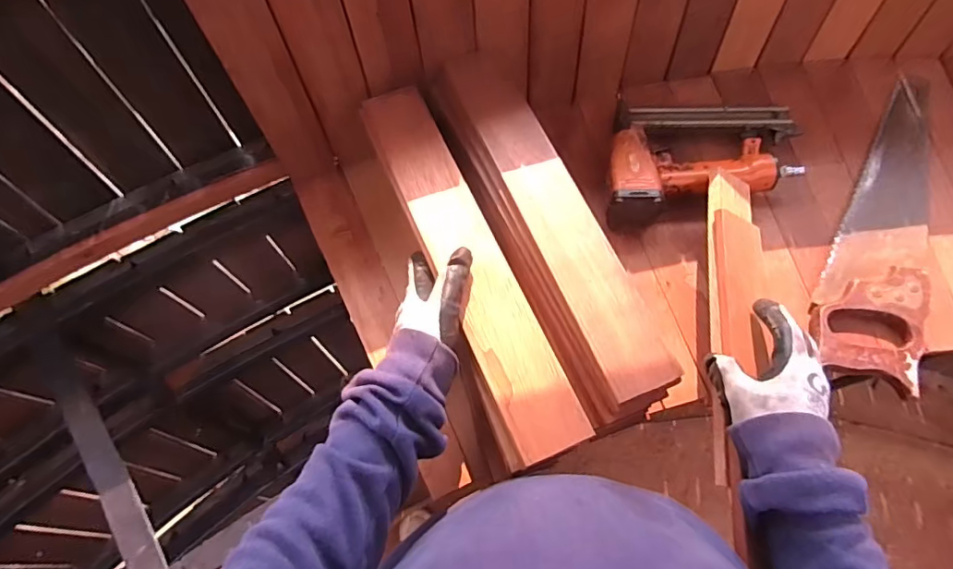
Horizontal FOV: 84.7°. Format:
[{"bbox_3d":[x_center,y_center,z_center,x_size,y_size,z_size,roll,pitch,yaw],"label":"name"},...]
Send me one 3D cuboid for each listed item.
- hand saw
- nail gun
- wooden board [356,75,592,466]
[{"bbox_3d":[0.494,-0.085,0.615,0.104,0.028,0.434,26,70,11],"label":"hand saw"},{"bbox_3d":[0.273,-0.148,0.635,0.214,0.054,0.180,8,68,4],"label":"nail gun"},{"bbox_3d":[-0.014,-0.030,0.512,0.071,0.029,0.407,-21,68,-8],"label":"wooden board"}]

